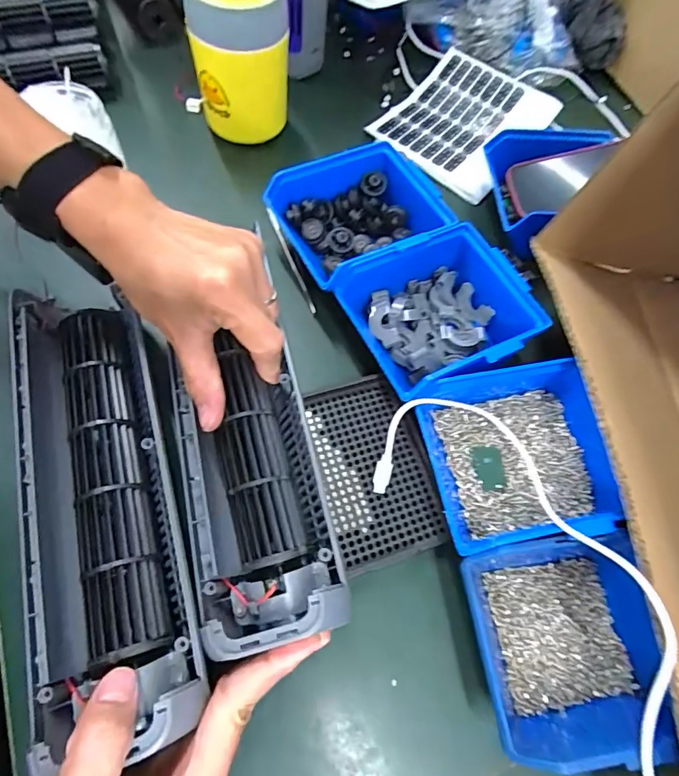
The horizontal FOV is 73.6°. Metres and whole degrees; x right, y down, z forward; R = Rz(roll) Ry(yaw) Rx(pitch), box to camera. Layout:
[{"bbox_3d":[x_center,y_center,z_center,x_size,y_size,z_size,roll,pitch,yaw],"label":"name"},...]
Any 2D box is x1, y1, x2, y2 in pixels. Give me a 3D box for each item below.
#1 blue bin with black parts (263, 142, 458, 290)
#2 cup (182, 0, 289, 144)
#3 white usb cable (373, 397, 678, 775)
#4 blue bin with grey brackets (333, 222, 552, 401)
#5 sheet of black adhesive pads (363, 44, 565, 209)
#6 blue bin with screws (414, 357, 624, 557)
[{"bbox_3d":[0.020,-0.150,0.413,0.144,0.068,0.117,-22,72,-14],"label":"blue bin with black parts"},{"bbox_3d":[-0.099,-0.322,0.452,0.090,0.131,0.082,2,65,-5],"label":"cup"},{"bbox_3d":[0.133,0.100,0.285,0.113,0.071,0.259,-35,76,-17],"label":"white usb cable"},{"bbox_3d":[0.082,-0.063,0.372,0.139,0.057,0.124,-25,73,-15],"label":"blue bin with grey brackets"},{"bbox_3d":[0.144,-0.309,0.528,0.156,0.021,0.186,37,72,12],"label":"sheet of black adhesive pads"},{"bbox_3d":[0.133,0.048,0.327,0.131,0.052,0.118,-9,66,-10],"label":"blue bin with screws"}]

